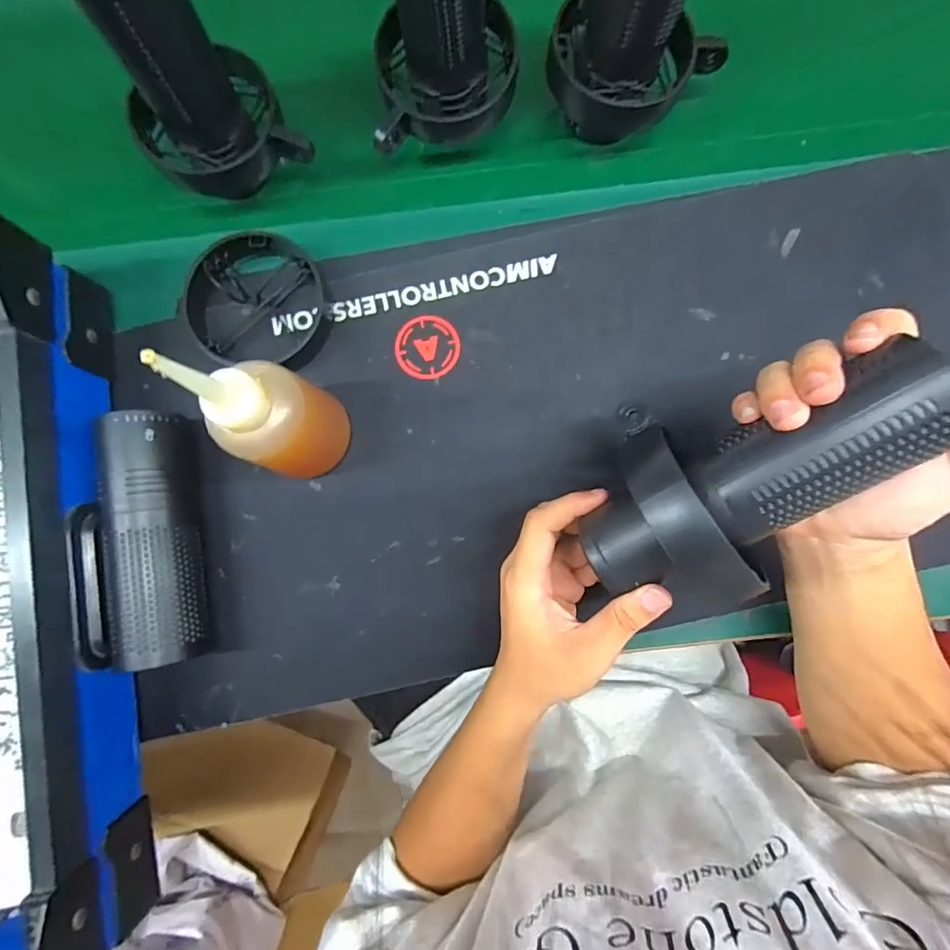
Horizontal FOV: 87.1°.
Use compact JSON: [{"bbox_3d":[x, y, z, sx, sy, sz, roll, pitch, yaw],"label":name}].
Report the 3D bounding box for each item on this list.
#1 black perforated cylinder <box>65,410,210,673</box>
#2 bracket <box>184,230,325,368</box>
[{"bbox_3d":[-0.217,0.042,0.338,0.073,0.054,0.161,-5,85,1],"label":"black perforated cylinder"},{"bbox_3d":[-0.156,-0.124,0.355,0.087,0.038,0.093,0,85,2],"label":"bracket"}]

